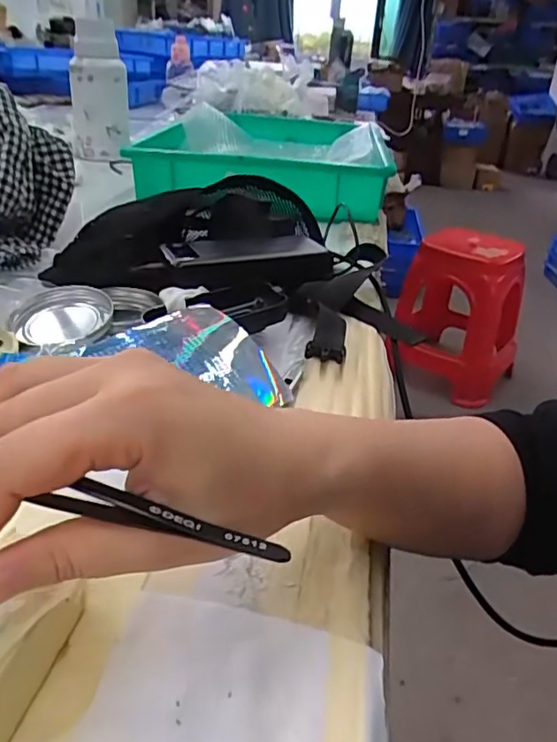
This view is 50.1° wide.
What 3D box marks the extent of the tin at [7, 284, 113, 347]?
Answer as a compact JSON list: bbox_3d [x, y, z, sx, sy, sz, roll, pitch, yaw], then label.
[{"bbox_3d":[-0.168,-0.041,0.463,0.077,0.021,0.079,4,29,-2],"label":"tin"}]

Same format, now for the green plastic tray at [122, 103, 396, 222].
[{"bbox_3d":[-0.006,-0.367,1.009,0.351,0.078,0.562,7,29,2],"label":"green plastic tray"}]

